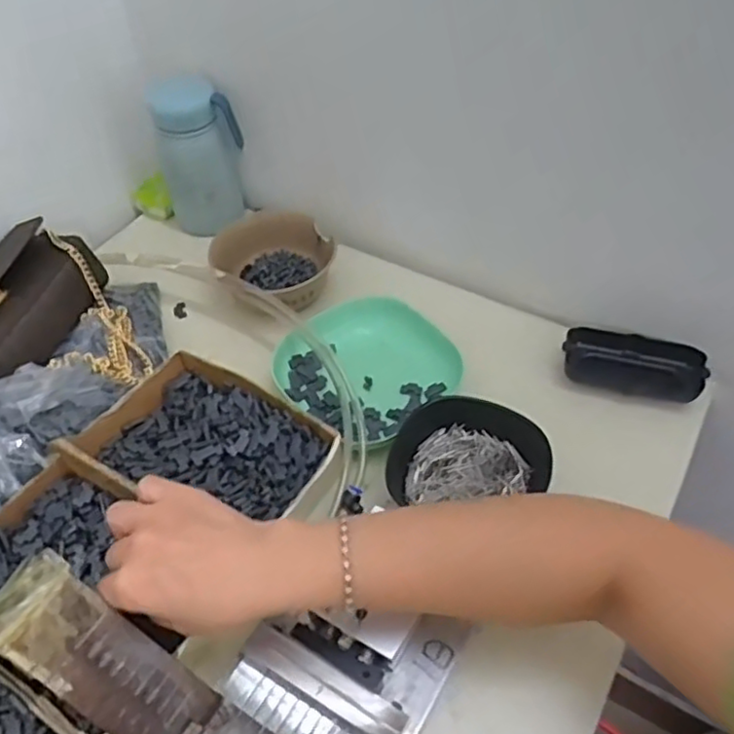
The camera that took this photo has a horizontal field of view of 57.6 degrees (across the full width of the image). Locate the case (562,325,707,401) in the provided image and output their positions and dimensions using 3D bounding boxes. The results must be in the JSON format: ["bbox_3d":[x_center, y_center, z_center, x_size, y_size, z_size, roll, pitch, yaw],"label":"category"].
[{"bbox_3d":[0.220,-0.001,0.554,0.107,0.049,0.023,11,5,26],"label":"case"}]

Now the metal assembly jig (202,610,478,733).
[{"bbox_3d":[-0.030,0.205,0.394,0.111,0.034,0.176,25,56,22],"label":"metal assembly jig"}]

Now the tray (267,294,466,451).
[{"bbox_3d":[-0.002,-0.001,0.559,0.123,0.050,0.134,-34,56,-23],"label":"tray"}]

